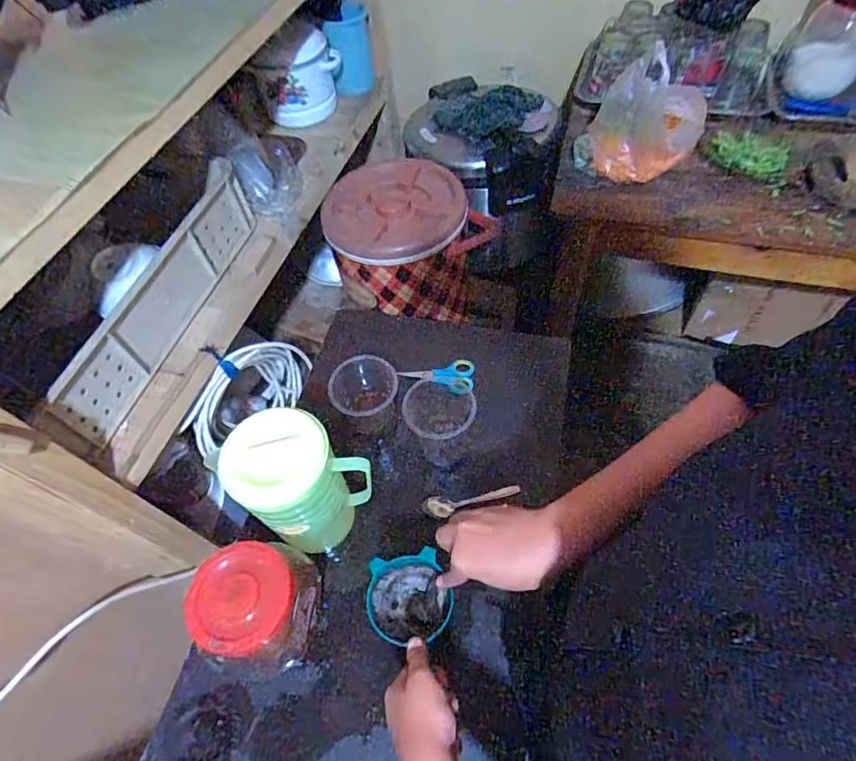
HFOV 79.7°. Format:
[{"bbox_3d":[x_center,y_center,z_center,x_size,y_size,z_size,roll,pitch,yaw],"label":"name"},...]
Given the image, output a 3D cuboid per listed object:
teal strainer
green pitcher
[{"bbox_3d":[-0.018,0.225,0.530,0.083,0.046,0.077,-11,56,-3],"label":"teal strainer"},{"bbox_3d":[-0.145,0.131,0.602,0.109,0.209,0.109,33,64,23],"label":"green pitcher"}]

